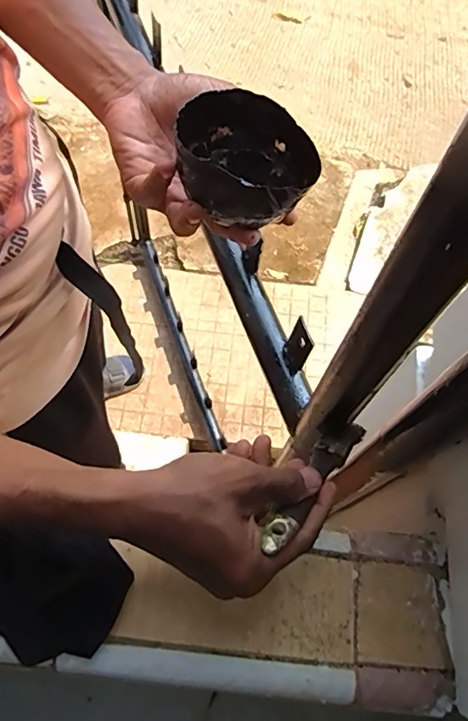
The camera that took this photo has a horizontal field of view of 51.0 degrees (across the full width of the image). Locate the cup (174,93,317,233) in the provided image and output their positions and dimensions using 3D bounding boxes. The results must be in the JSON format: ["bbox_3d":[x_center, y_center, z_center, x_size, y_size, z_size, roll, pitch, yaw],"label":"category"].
[{"bbox_3d":[0.005,-0.126,0.312,0.091,0.043,0.079,33,68,12],"label":"cup"}]

